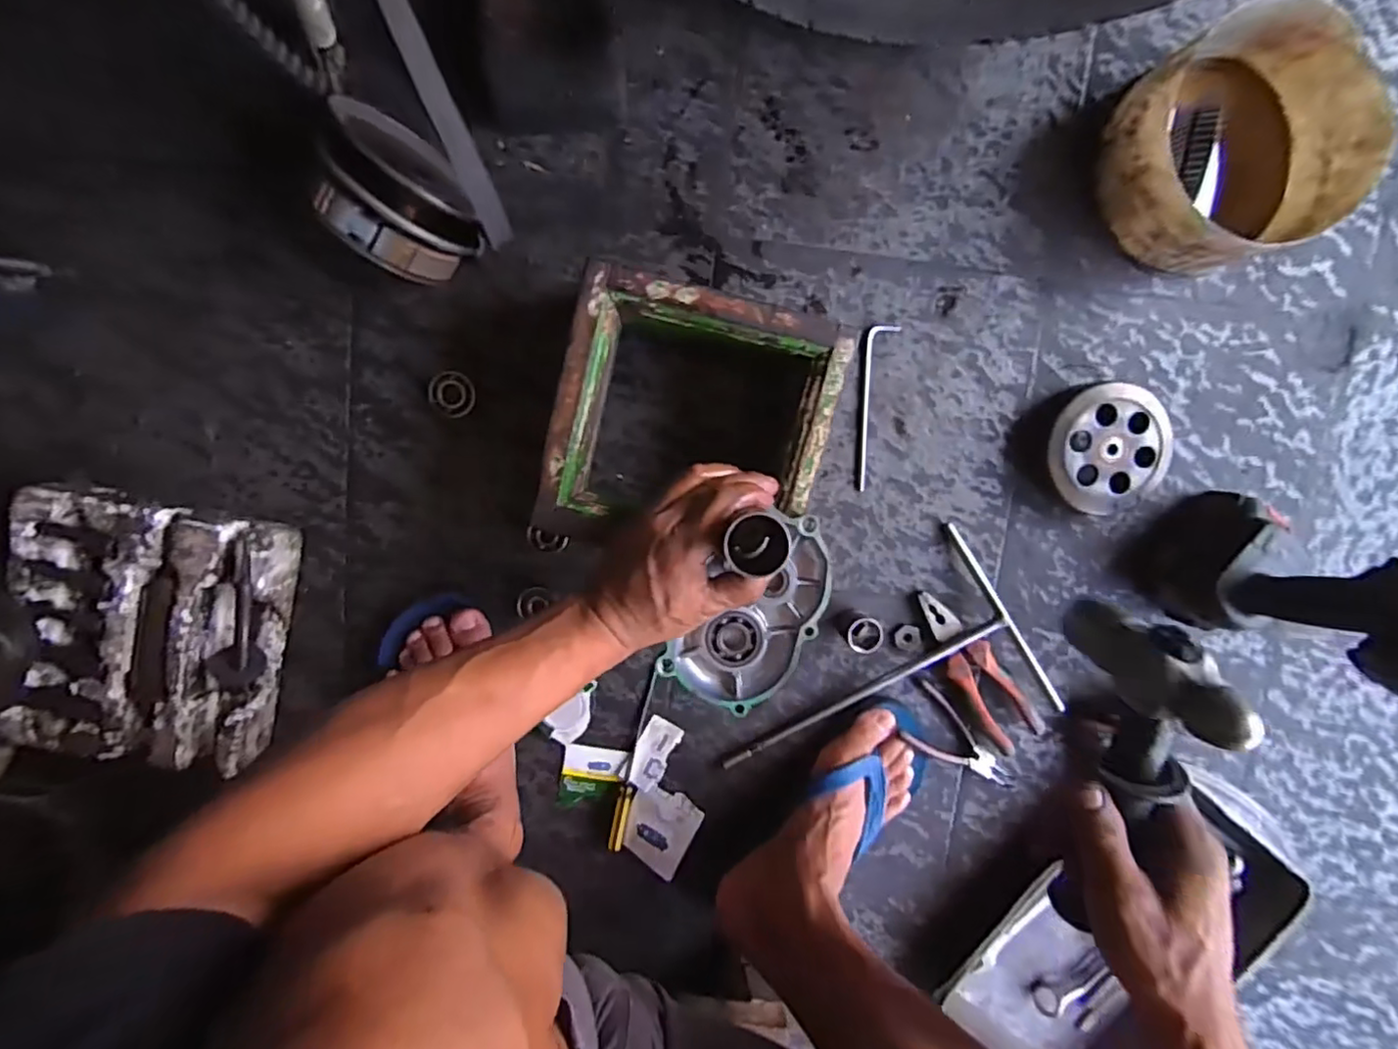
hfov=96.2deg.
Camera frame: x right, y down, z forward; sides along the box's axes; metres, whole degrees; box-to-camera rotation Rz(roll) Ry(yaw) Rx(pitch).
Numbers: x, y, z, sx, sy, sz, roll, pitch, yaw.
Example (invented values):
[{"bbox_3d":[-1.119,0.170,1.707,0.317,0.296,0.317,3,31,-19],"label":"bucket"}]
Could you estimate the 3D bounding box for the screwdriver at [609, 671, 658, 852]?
[{"bbox_3d":[-0.062,0.224,0.590,0.014,0.019,0.170,12,97,-5],"label":"screwdriver"}]

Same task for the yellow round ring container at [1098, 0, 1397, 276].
[{"bbox_3d":[0.434,-0.306,0.510,0.181,0.087,0.166,-1,98,-3],"label":"yellow round ring container"}]

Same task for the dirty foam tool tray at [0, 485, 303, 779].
[{"bbox_3d":[-0.456,0.089,0.530,0.191,0.057,0.219,10,98,-5],"label":"dirty foam tool tray"}]

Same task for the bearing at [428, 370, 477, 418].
[{"bbox_3d":[-0.210,-0.110,0.533,0.037,0.009,0.037,-1,98,-3],"label":"bearing"}]

